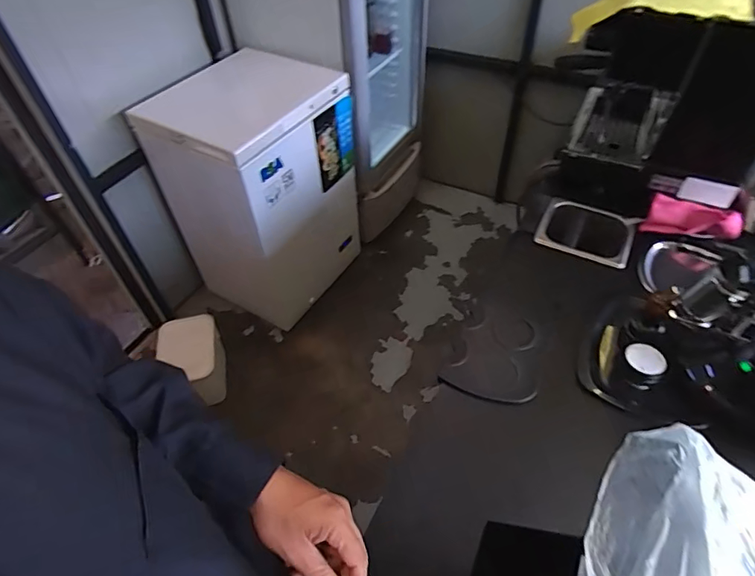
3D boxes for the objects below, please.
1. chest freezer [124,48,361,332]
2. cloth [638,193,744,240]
[{"bbox_3d":[-0.448,-0.362,1.892,0.568,0.925,0.633,23,54,22],"label":"chest freezer"},{"bbox_3d":[0.627,-0.136,0.932,0.160,0.029,0.089,23,87,31],"label":"cloth"}]

